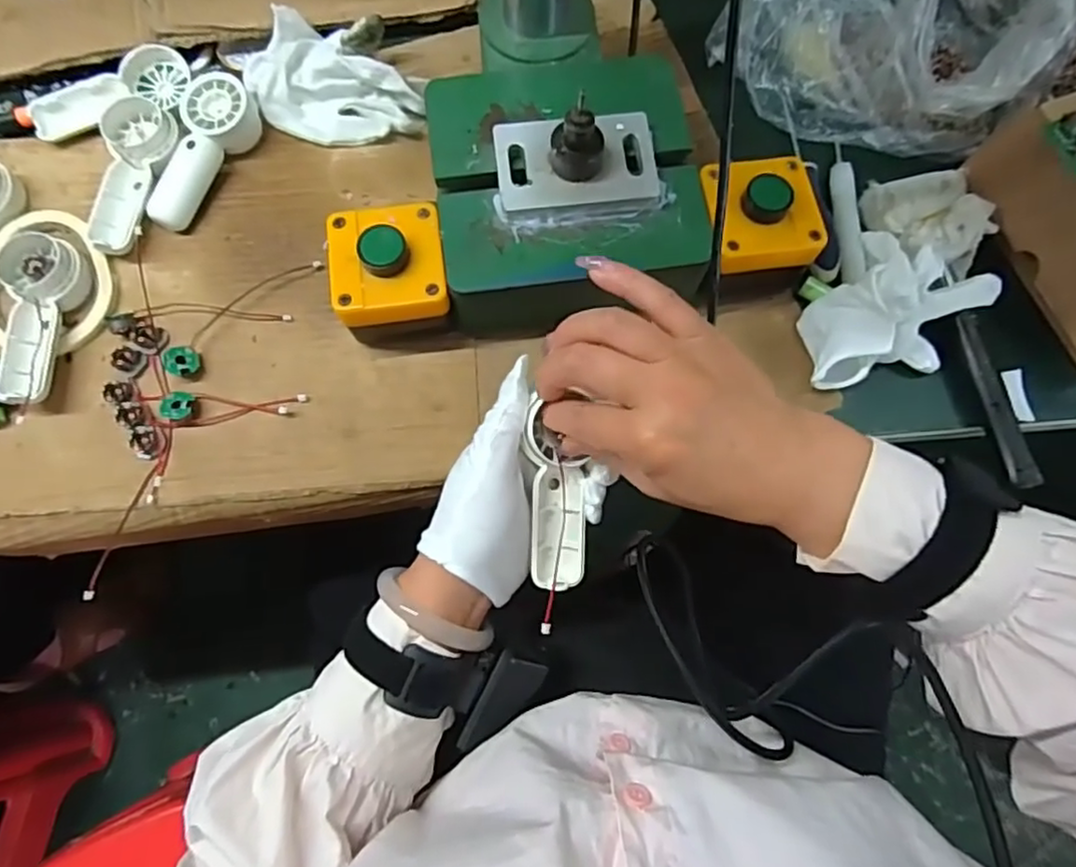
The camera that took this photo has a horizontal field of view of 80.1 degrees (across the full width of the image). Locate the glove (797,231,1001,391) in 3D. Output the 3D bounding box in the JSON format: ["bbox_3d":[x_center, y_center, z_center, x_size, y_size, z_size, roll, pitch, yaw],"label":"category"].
[{"bbox_3d":[0.227,-0.080,0.404,0.089,0.062,0.130,42,78,11],"label":"glove"}]

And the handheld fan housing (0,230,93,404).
[{"bbox_3d":[-0.324,-0.073,0.410,0.050,0.024,0.109,3,74,1],"label":"handheld fan housing"}]

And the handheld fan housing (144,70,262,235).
[{"bbox_3d":[-0.230,-0.192,0.441,0.044,0.027,0.110,16,74,4],"label":"handheld fan housing"}]

